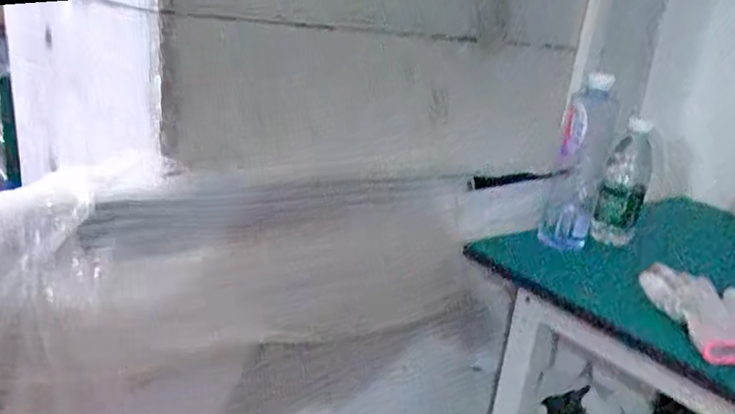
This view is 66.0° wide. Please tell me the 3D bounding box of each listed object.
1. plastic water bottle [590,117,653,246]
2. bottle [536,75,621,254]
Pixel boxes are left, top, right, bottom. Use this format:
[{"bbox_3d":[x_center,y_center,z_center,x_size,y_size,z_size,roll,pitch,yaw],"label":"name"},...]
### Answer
[{"bbox_3d":[0.361,-0.033,0.794,0.053,0.171,0.049,19,23,31],"label":"plastic water bottle"},{"bbox_3d":[0.285,-0.055,0.772,0.062,0.227,0.064,19,23,31],"label":"bottle"}]

